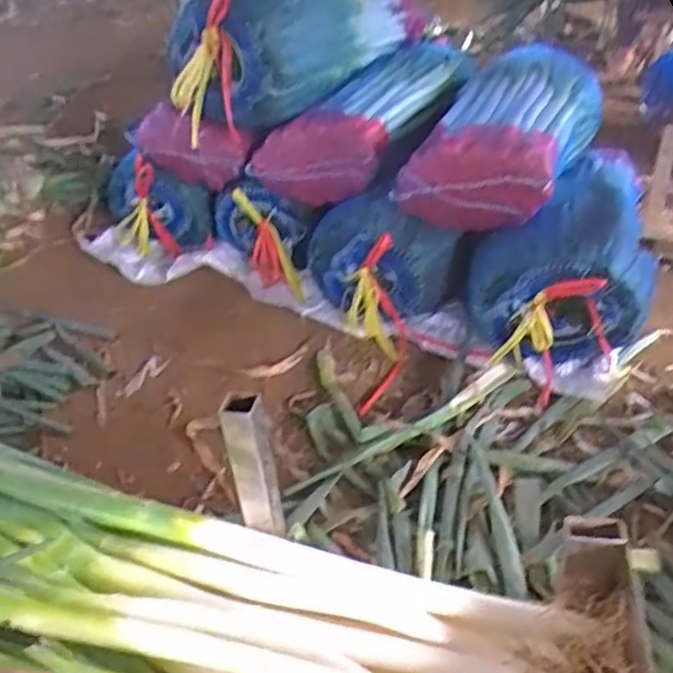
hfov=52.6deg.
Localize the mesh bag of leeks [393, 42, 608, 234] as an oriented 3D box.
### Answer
[{"bbox_3d":[0.334,-0.408,1.350,0.268,0.178,0.546,13,38,24],"label":"mesh bag of leeks"}]

